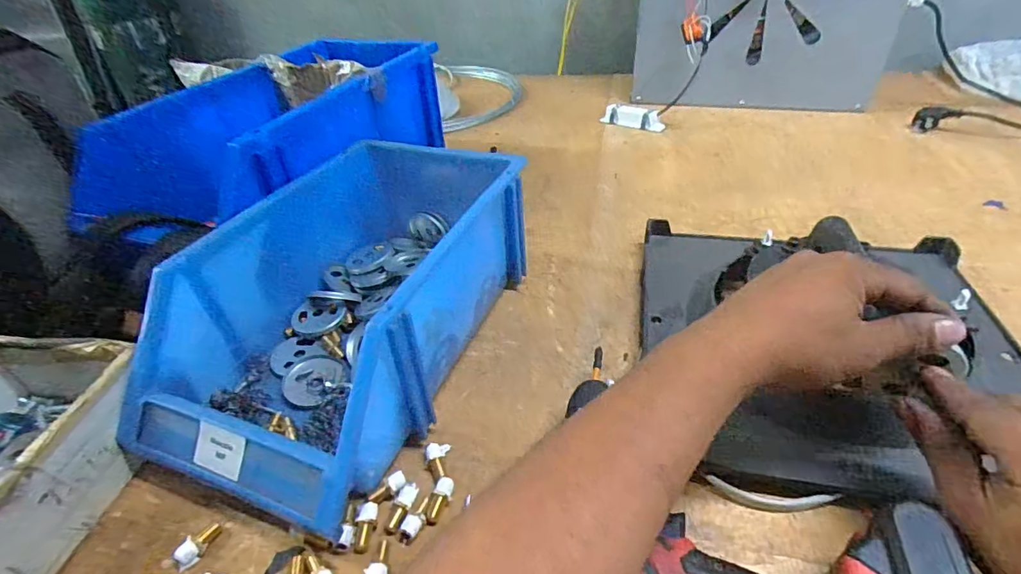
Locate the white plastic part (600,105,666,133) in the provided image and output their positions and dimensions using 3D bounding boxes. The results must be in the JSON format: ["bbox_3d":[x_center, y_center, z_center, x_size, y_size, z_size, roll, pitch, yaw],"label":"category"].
[{"bbox_3d":[0.216,-0.303,0.868,0.111,0.029,0.033,16,42,23],"label":"white plastic part"}]

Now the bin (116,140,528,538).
[{"bbox_3d":[-0.127,0.003,0.426,0.198,0.129,0.346,13,41,20],"label":"bin"}]

